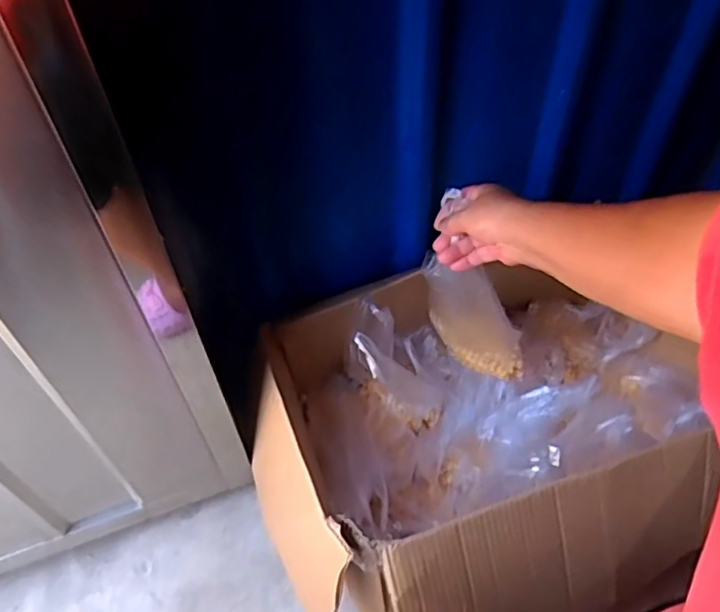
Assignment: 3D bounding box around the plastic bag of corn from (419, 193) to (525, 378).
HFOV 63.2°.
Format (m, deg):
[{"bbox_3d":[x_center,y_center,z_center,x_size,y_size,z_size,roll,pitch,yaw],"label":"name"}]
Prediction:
[{"bbox_3d":[0.116,-0.005,0.689,0.111,0.240,0.060,-8,47,19],"label":"plastic bag of corn"}]

